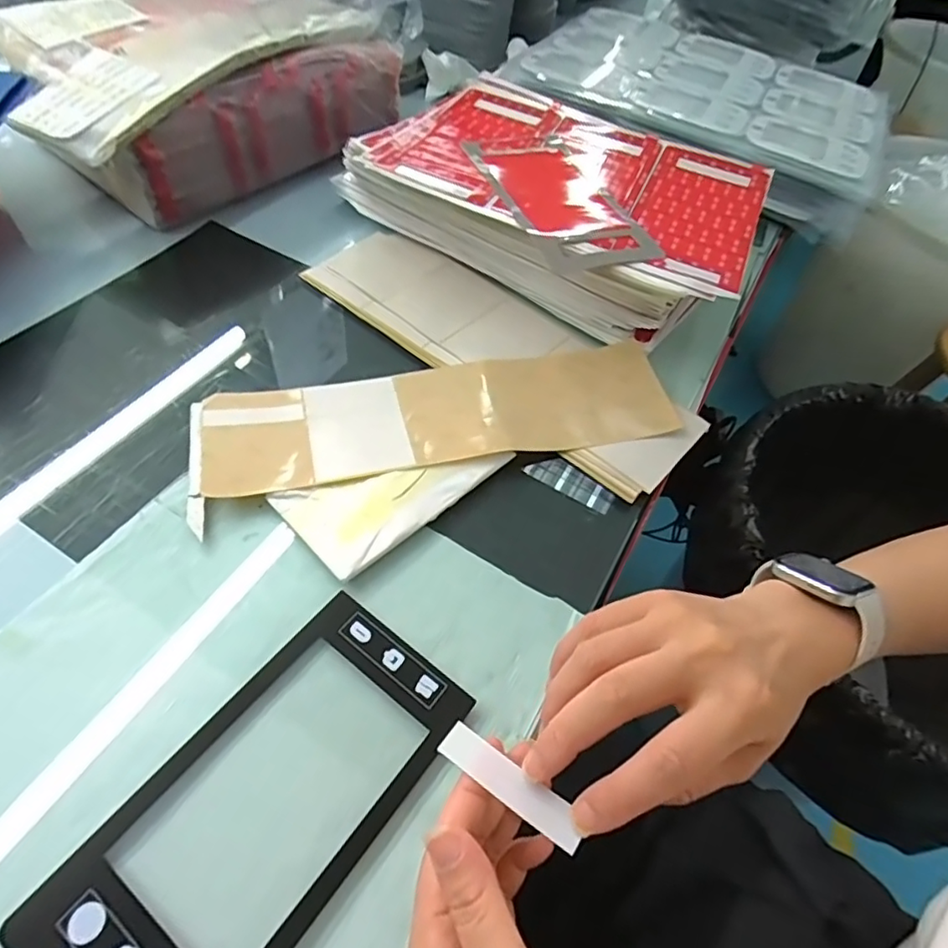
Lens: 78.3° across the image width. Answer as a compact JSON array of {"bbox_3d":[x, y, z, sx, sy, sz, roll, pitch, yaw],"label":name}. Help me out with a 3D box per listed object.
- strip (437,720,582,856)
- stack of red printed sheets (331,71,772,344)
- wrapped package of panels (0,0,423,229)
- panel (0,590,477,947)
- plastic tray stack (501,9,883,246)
[{"bbox_3d":[0.015,0.127,0.239,0.065,0.004,0.016,27,56,28],"label":"strip"},{"bbox_3d":[0.081,-0.240,0.524,0.335,0.075,0.254,34,57,15],"label":"stack of red printed sheets"},{"bbox_3d":[-0.251,-0.383,0.567,0.234,0.105,0.365,40,59,19],"label":"wrapped package of panels"},{"bbox_3d":[-0.100,0.157,0.280,0.103,0.009,0.199,35,58,16],"label":"panel"},{"bbox_3d":[0.259,-0.443,0.688,0.437,0.062,0.370,27,55,11],"label":"plastic tray stack"}]

